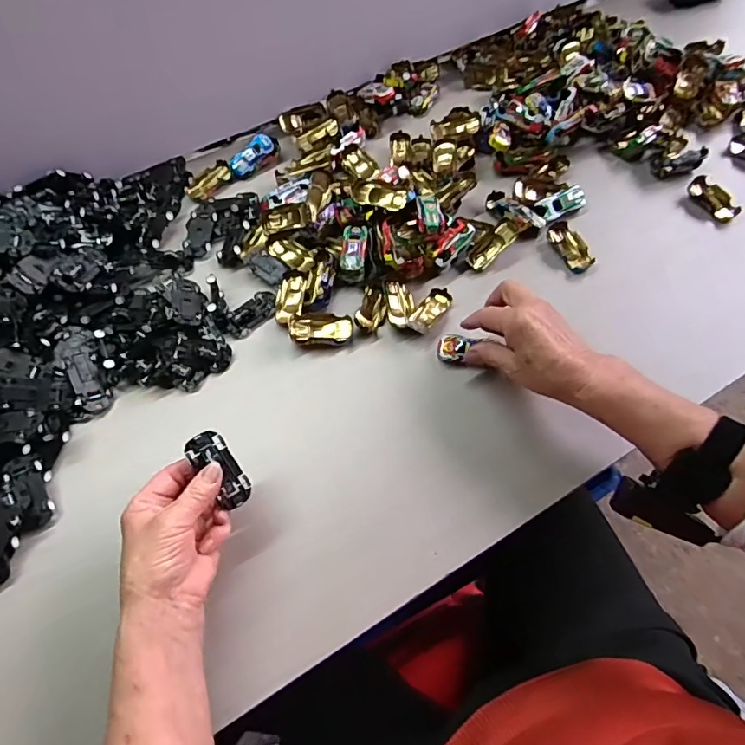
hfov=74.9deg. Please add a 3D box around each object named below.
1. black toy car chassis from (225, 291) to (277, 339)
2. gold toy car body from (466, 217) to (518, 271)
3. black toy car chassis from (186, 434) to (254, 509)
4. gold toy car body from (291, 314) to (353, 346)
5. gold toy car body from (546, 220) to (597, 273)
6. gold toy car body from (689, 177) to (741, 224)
[{"bbox_3d":[-0.127,-0.064,0.517,0.033,0.006,0.061,39,70,19],"label":"black toy car chassis"},{"bbox_3d":[0.134,-0.144,0.545,0.064,0.013,0.025,-45,73,19],"label":"gold toy car body"},{"bbox_3d":[-0.121,0.077,0.388,0.028,0.016,0.065,-34,91,-15],"label":"black toy car chassis"},{"bbox_3d":[-0.053,-0.043,0.508,0.063,0.020,0.033,-4,63,0],"label":"gold toy car body"},{"bbox_3d":[0.224,-0.143,0.554,0.030,0.019,0.067,-20,64,-9],"label":"gold toy car body"},{"bbox_3d":[0.407,-0.207,0.583,0.030,0.023,0.064,-32,66,-14],"label":"gold toy car body"}]

